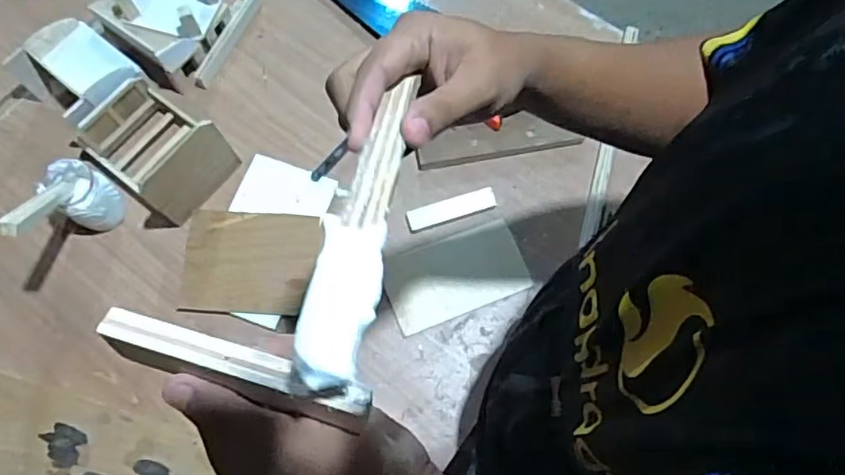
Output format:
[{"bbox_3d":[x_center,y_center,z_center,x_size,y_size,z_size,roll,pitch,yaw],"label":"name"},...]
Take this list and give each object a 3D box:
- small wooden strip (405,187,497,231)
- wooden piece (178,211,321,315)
[{"bbox_3d":[0.039,-0.040,0.788,0.119,0.008,0.028,-16,72,-6],"label":"small wooden strip"},{"bbox_3d":[-0.220,0.030,0.756,0.165,0.010,0.130,4,71,1],"label":"wooden piece"}]

